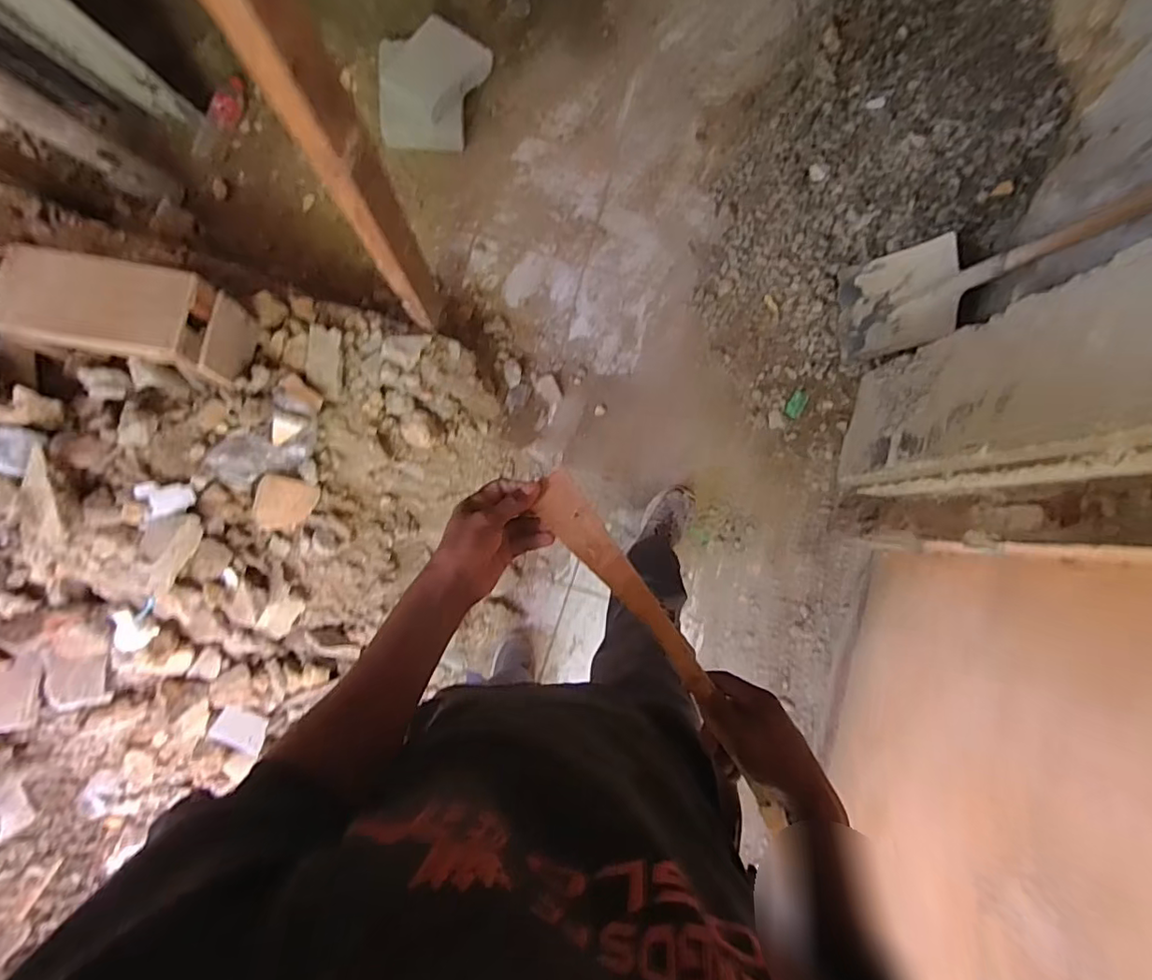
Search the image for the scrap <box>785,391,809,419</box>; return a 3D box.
[{"bbox_3d":[0.572,-0.220,1.460,0.039,0.004,0.069,29,99,11],"label":"scrap"}]

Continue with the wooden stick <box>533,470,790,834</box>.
[{"bbox_3d":[0.050,0.097,0.569,0.045,0.014,0.260,-38,87,-4],"label":"wooden stick"}]

